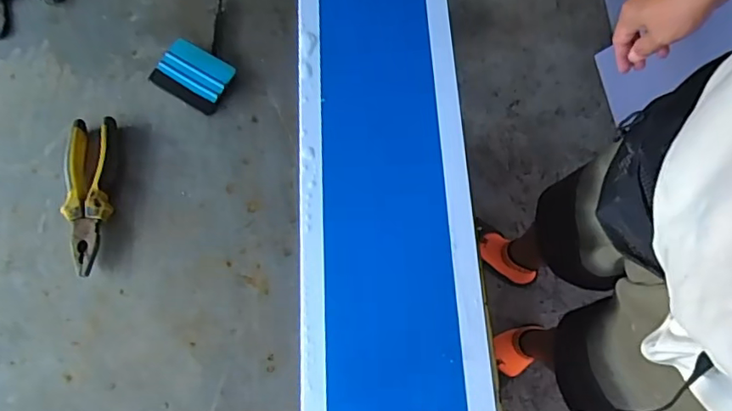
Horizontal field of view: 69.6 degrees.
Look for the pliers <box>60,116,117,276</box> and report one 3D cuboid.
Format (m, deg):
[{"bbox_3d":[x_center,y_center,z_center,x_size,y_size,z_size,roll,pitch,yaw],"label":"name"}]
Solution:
[{"bbox_3d":[-0.322,-0.014,0.615,0.050,0.028,0.189,-7,71,-4],"label":"pliers"}]

